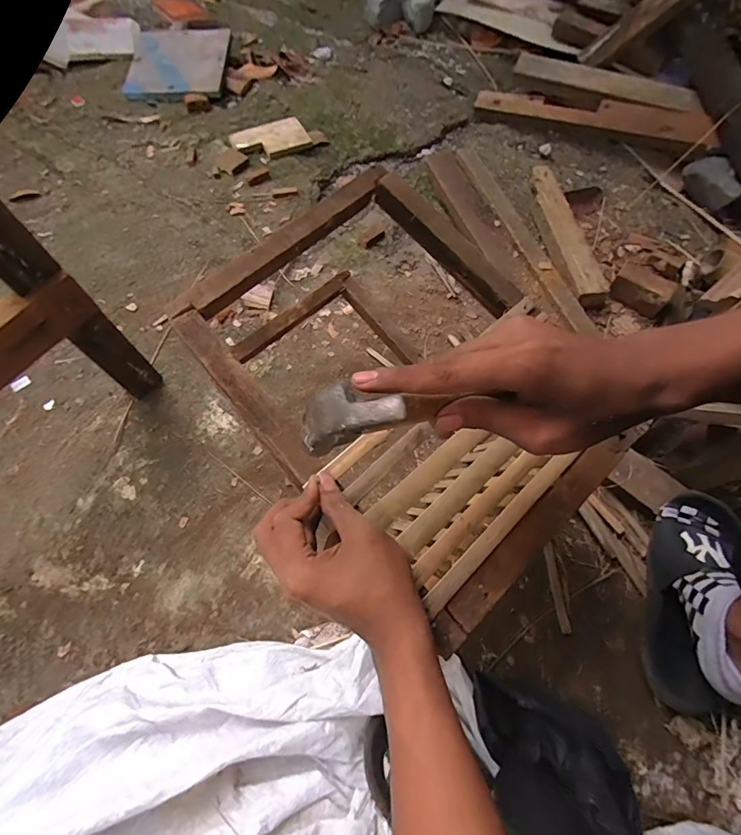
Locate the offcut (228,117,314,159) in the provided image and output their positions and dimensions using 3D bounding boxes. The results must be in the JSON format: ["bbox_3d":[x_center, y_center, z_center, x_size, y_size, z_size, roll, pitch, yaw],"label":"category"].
[{"bbox_3d":[-0.237,-0.664,1.041,0.177,0.014,0.092,-22,83,-6],"label":"offcut"}]

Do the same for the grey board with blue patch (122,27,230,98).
[{"bbox_3d":[-0.507,-0.932,1.145,0.260,0.027,0.230,7,78,8],"label":"grey board with blue patch"}]

